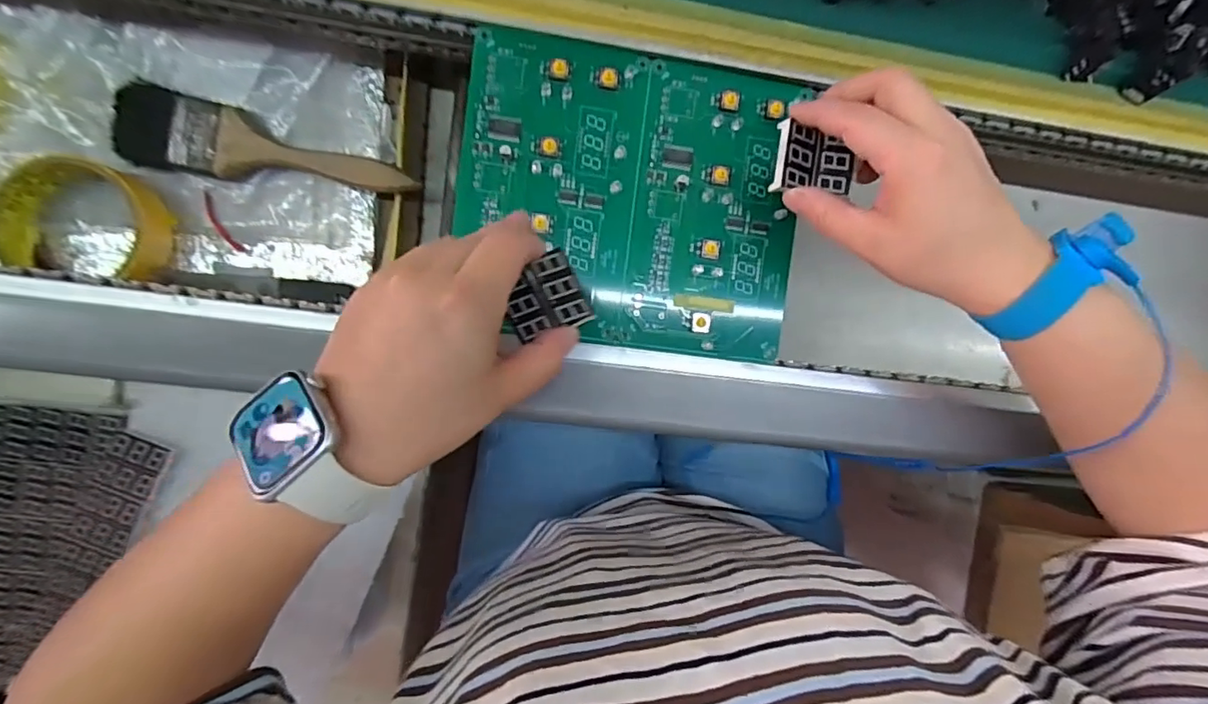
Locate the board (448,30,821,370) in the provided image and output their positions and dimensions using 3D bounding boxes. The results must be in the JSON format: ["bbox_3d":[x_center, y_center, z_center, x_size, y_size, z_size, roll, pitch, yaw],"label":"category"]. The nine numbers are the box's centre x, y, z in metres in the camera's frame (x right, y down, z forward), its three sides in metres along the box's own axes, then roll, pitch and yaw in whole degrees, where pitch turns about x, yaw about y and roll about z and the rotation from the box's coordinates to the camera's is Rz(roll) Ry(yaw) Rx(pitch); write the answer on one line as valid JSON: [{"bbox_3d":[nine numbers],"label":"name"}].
[{"bbox_3d":[0.017,-0.088,0.318,0.197,0.006,0.166,6,92,-7],"label":"board"}]

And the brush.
[{"bbox_3d":[-0.229,-0.133,0.358,0.200,0.029,0.048,13,91,-7],"label":"brush"}]

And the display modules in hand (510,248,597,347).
[{"bbox_3d":[-0.029,-0.026,0.261,0.037,0.007,0.037,-26,95,-5],"label":"display modules in hand"}]

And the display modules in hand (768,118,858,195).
[{"bbox_3d":[0.115,-0.104,0.294,0.040,0.013,0.035,10,91,-7],"label":"display modules in hand"}]

